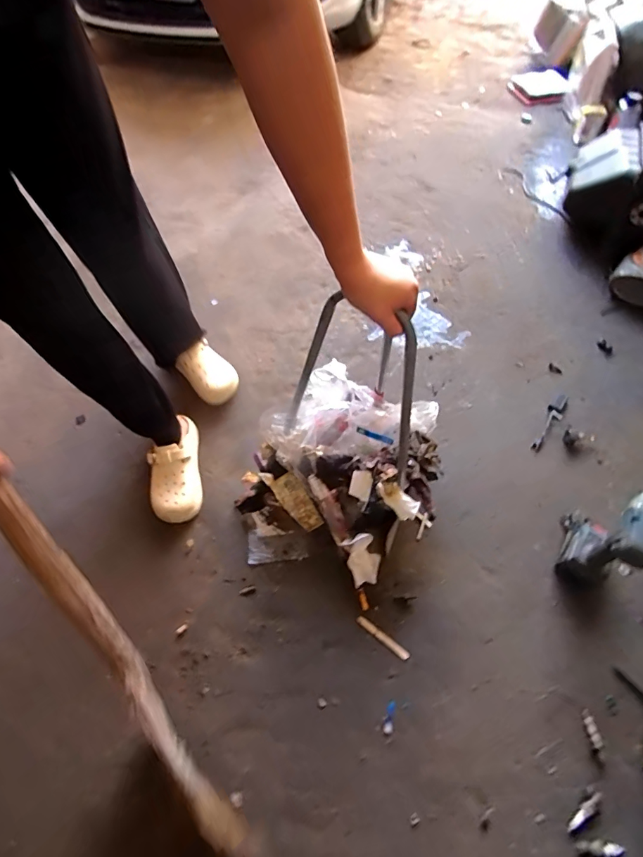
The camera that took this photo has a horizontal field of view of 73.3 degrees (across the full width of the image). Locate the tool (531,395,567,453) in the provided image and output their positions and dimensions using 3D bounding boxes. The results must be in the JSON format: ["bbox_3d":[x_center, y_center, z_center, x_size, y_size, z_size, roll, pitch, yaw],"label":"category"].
[{"bbox_3d":[0.537,-0.014,1.018,0.035,0.027,0.162,33,67,17],"label":"tool"}]

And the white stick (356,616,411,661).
[{"bbox_3d":[0.116,0.395,0.816,0.111,0.004,0.017,35,67,18],"label":"white stick"}]

